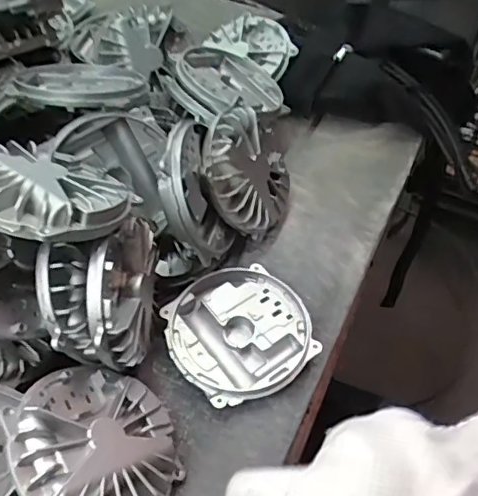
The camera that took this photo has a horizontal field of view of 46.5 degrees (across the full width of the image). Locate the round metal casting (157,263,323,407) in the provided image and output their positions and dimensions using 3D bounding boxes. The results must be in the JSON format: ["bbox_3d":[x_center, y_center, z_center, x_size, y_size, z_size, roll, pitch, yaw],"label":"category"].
[{"bbox_3d":[-0.001,0.067,0.436,0.106,0.021,0.107,1,53,-1],"label":"round metal casting"}]

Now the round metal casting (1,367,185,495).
[{"bbox_3d":[-0.087,0.122,0.352,0.099,0.028,0.108,22,37,-18],"label":"round metal casting"}]

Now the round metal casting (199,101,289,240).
[{"bbox_3d":[0.007,-0.068,0.493,0.035,0.109,0.107,-3,52,36],"label":"round metal casting"}]

